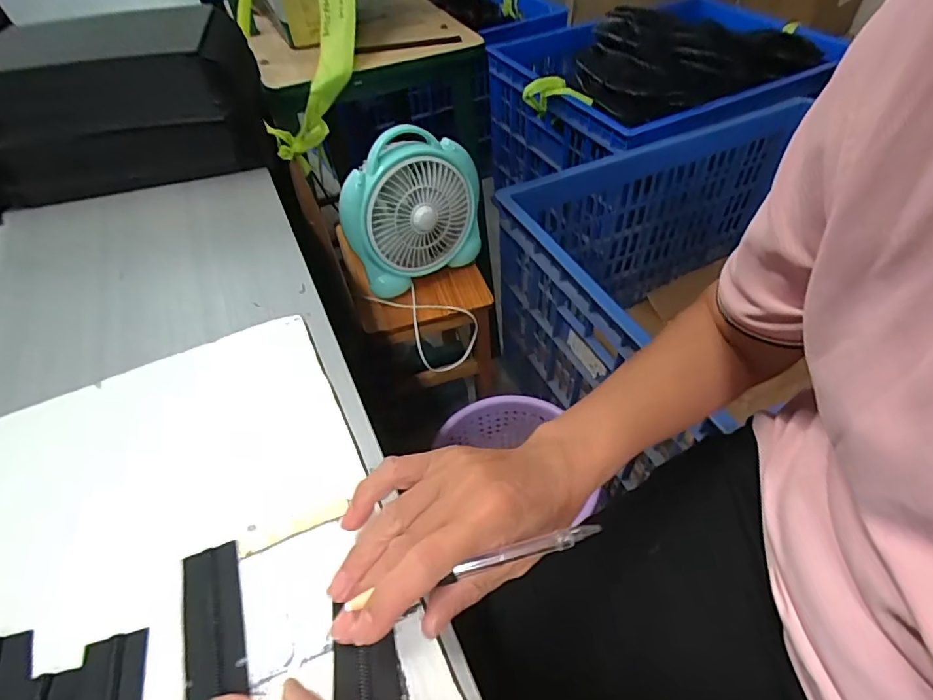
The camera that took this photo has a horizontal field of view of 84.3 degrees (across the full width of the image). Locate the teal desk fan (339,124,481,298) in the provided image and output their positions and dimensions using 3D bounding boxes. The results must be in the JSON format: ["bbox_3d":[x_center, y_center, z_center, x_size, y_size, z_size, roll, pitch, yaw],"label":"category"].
[{"bbox_3d":[-0.081,-0.224,0.846,0.238,0.222,0.088,-32,54,-23],"label":"teal desk fan"}]

